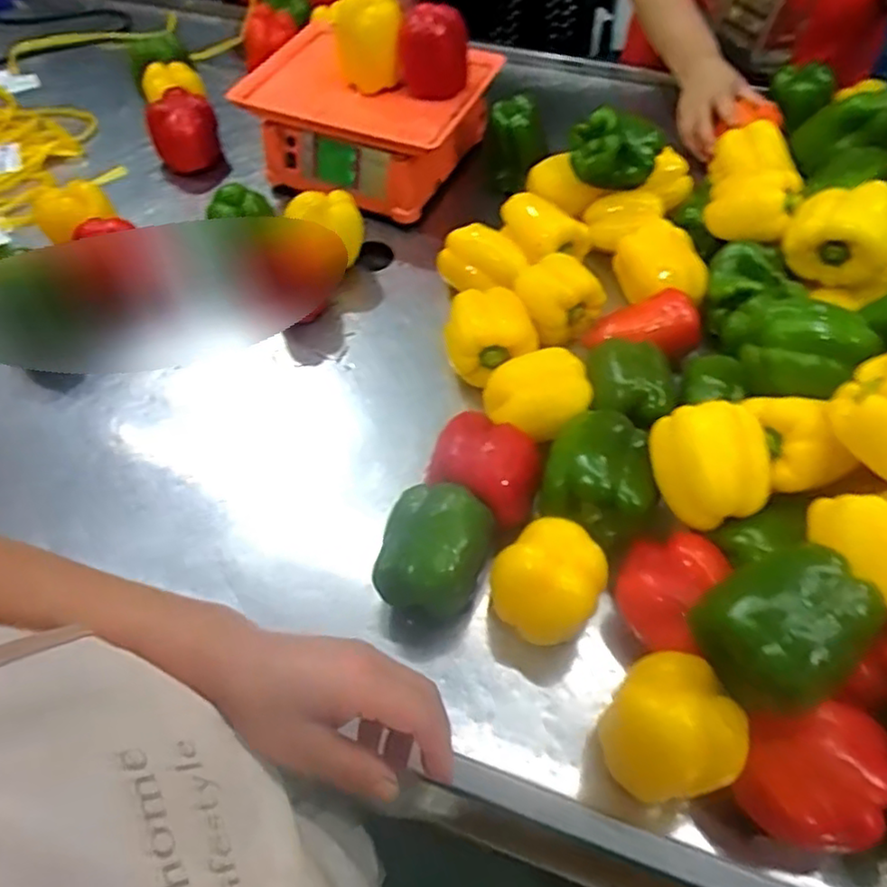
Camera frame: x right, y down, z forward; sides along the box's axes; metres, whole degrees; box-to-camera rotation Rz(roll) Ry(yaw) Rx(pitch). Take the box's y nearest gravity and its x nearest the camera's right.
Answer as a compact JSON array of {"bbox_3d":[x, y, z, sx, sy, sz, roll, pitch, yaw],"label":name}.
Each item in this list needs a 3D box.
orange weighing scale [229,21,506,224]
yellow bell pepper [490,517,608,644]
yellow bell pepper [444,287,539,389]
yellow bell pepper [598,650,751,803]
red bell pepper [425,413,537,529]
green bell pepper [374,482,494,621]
[{"bbox_3d":[-0.096,-0.449,0.929,0.299,0.119,0.245,18,57,13],"label":"orange weighing scale"},{"bbox_3d":[0.085,0.113,0.557,0.088,0.075,0.088,27,60,19],"label":"yellow bell pepper"},{"bbox_3d":[0.045,-0.117,0.717,0.080,0.072,0.088,-18,56,-11],"label":"yellow bell pepper"},{"bbox_3d":[0.161,0.201,0.470,0.088,0.083,0.088,-1,55,1],"label":"yellow bell pepper"},{"bbox_3d":[0.041,0.034,0.625,0.095,0.097,0.079,16,57,12],"label":"red bell pepper"},{"bbox_3d":[-0.007,0.096,0.586,0.088,0.094,0.092,-1,55,1],"label":"green bell pepper"}]

